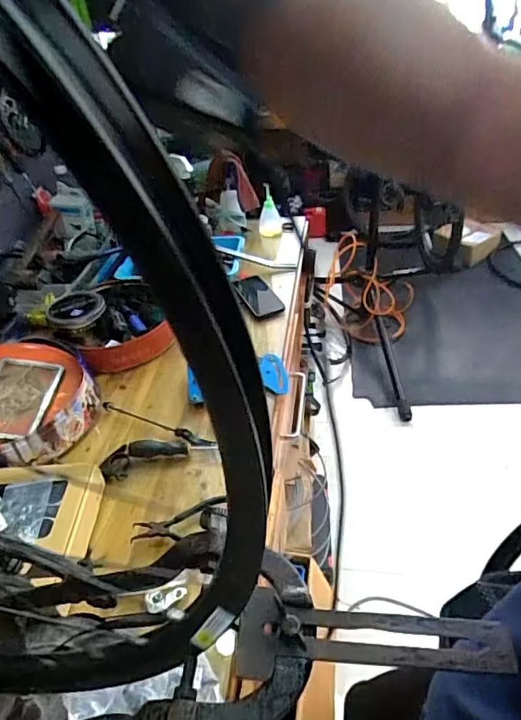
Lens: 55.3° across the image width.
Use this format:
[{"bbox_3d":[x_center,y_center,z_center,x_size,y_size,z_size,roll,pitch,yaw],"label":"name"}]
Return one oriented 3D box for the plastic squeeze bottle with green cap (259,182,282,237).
[{"bbox_3d":[0.027,-0.453,1.509,0.068,0.176,0.052,-6,39,1],"label":"plastic squeeze bottle with green cap"}]

